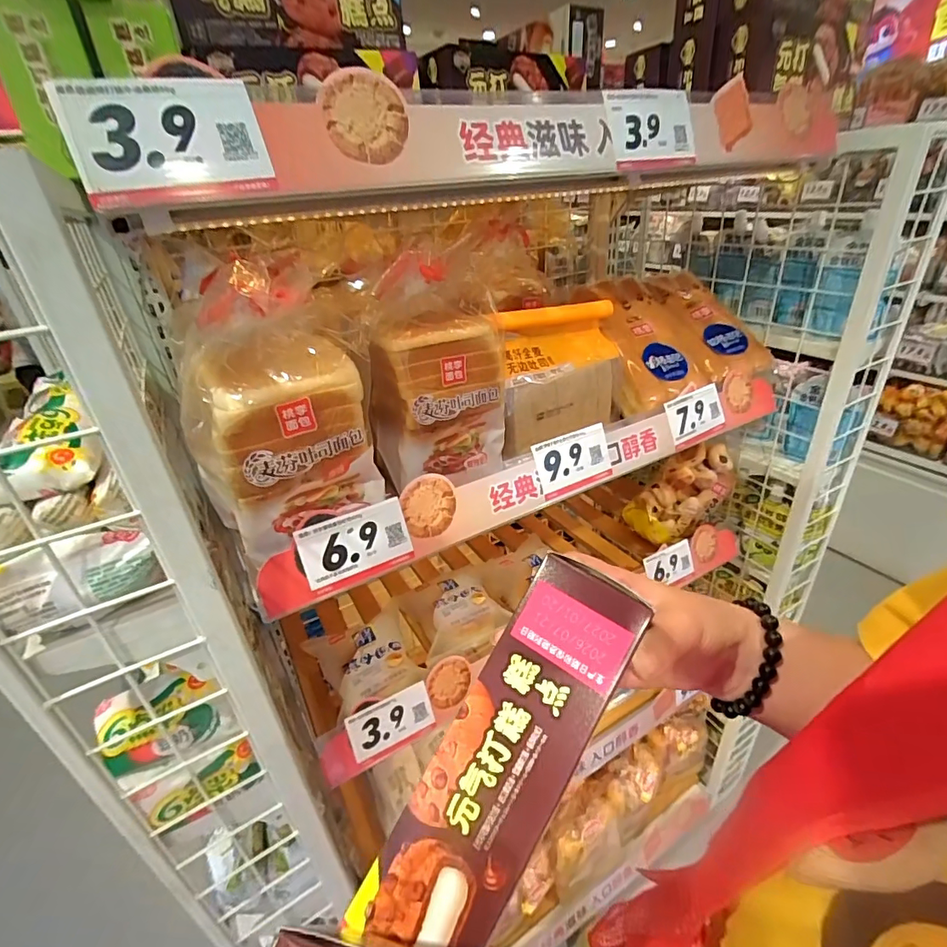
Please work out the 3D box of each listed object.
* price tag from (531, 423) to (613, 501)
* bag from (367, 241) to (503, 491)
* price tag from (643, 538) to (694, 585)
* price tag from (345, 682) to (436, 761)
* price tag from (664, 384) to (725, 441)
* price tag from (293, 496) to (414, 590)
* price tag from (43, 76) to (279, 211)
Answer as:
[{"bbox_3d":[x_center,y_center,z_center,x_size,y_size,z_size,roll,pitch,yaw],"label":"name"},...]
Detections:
[{"bbox_3d":[0.108,-0.014,0.529,0.091,0.060,0.004,-20,10,-22],"label":"price tag"},{"bbox_3d":[-0.037,-0.079,0.490,0.132,0.169,0.083,-12,31,-14],"label":"bag"},{"bbox_3d":[0.295,0.136,0.739,0.091,0.052,0.007,-16,3,-23],"label":"price tag"},{"bbox_3d":[-0.091,0.276,0.551,0.093,0.052,0.004,-17,4,-24],"label":"price tag"},{"bbox_3d":[0.273,-0.075,0.606,0.096,0.052,0.005,-21,9,-23],"label":"price tag"},{"bbox_3d":[-0.103,0.060,0.430,0.093,0.053,0.004,-19,9,-25],"label":"price tag"},{"bbox_3d":[-0.162,-0.180,0.264,0.093,0.063,0.005,-21,9,-23],"label":"price tag"}]

